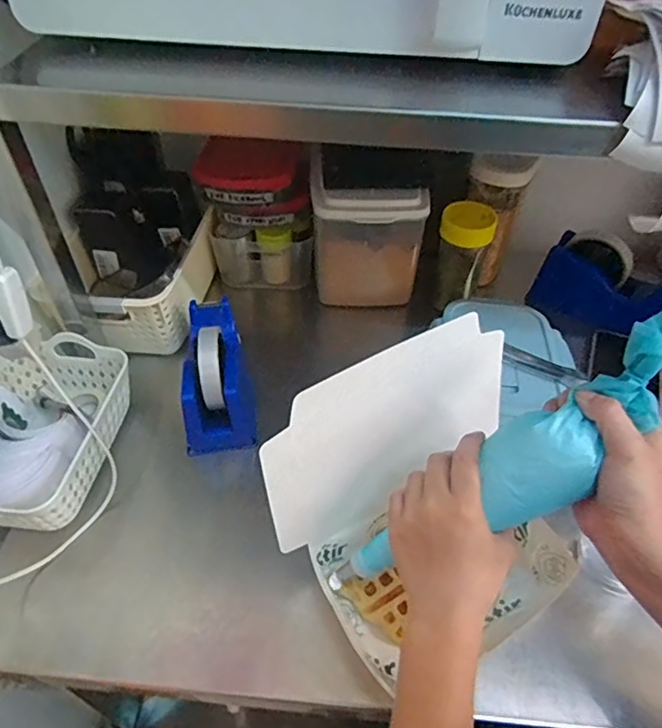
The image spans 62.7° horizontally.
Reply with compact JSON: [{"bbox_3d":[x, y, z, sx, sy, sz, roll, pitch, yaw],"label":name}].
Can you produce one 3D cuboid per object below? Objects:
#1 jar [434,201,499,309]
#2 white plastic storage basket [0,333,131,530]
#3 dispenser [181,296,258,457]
[{"bbox_3d":[0.169,-0.140,0.709,0.064,0.130,0.063,1,47,-1],"label":"jar"},{"bbox_3d":[-0.295,0.071,0.561,0.142,0.064,0.214,5,47,3],"label":"white plastic storage basket"},{"bbox_3d":[-0.126,0.003,0.603,0.070,0.103,0.156,-5,48,-6],"label":"dispenser"}]

